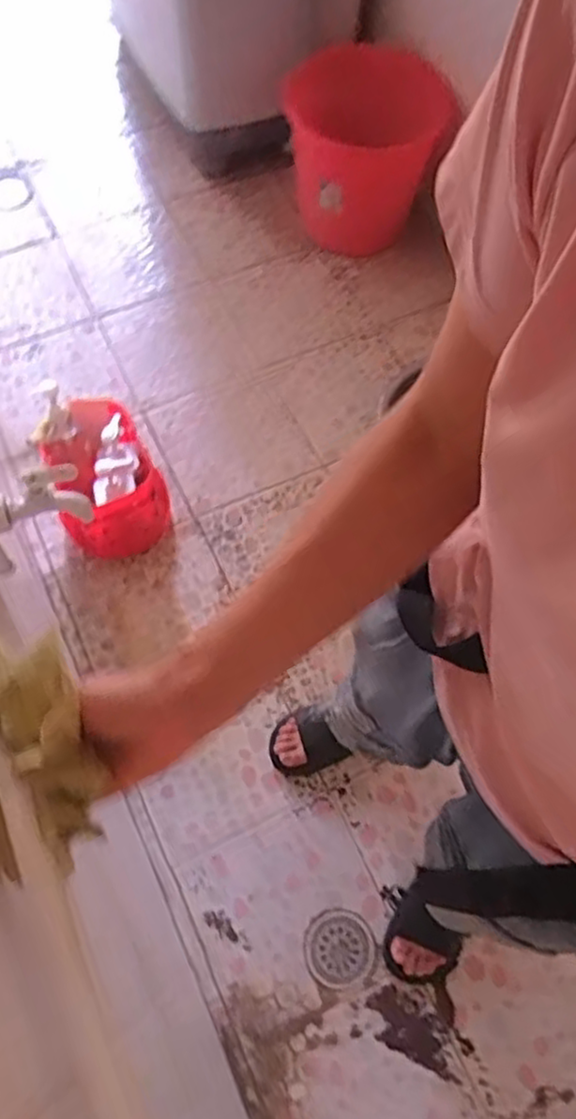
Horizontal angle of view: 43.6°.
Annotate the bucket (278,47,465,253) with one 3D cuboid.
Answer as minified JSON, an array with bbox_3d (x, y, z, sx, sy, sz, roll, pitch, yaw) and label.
[{"bbox_3d":[0.160,-0.937,1.685,0.313,0.347,0.338,-32,70,-15],"label":"bucket"}]

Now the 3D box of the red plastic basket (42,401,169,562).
[{"bbox_3d":[-0.350,-0.144,1.384,0.194,0.205,0.261,-26,69,-13],"label":"red plastic basket"}]

